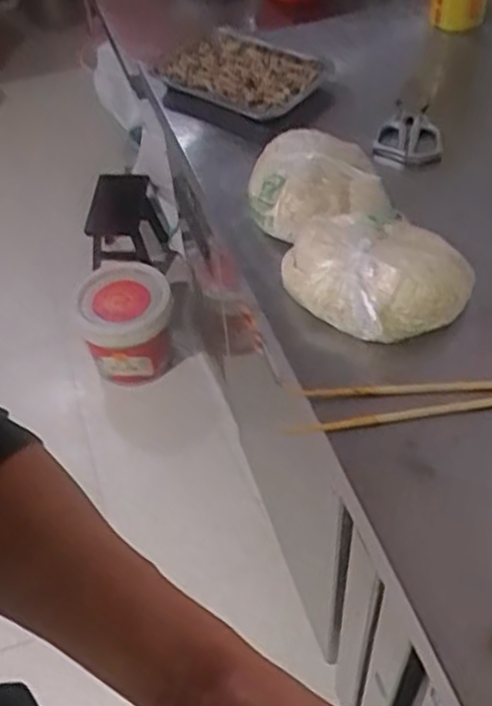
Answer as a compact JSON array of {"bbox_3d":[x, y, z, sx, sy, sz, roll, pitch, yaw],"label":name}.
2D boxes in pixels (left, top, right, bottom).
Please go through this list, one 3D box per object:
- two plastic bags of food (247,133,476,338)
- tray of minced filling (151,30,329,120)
[{"bbox_3d":[0.109,-0.141,0.825,0.172,0.096,0.309,-16,50,-10],"label":"two plastic bags of food"},{"bbox_3d":[-0.009,-0.402,1.048,0.234,0.030,0.146,34,59,28],"label":"tray of minced filling"}]

